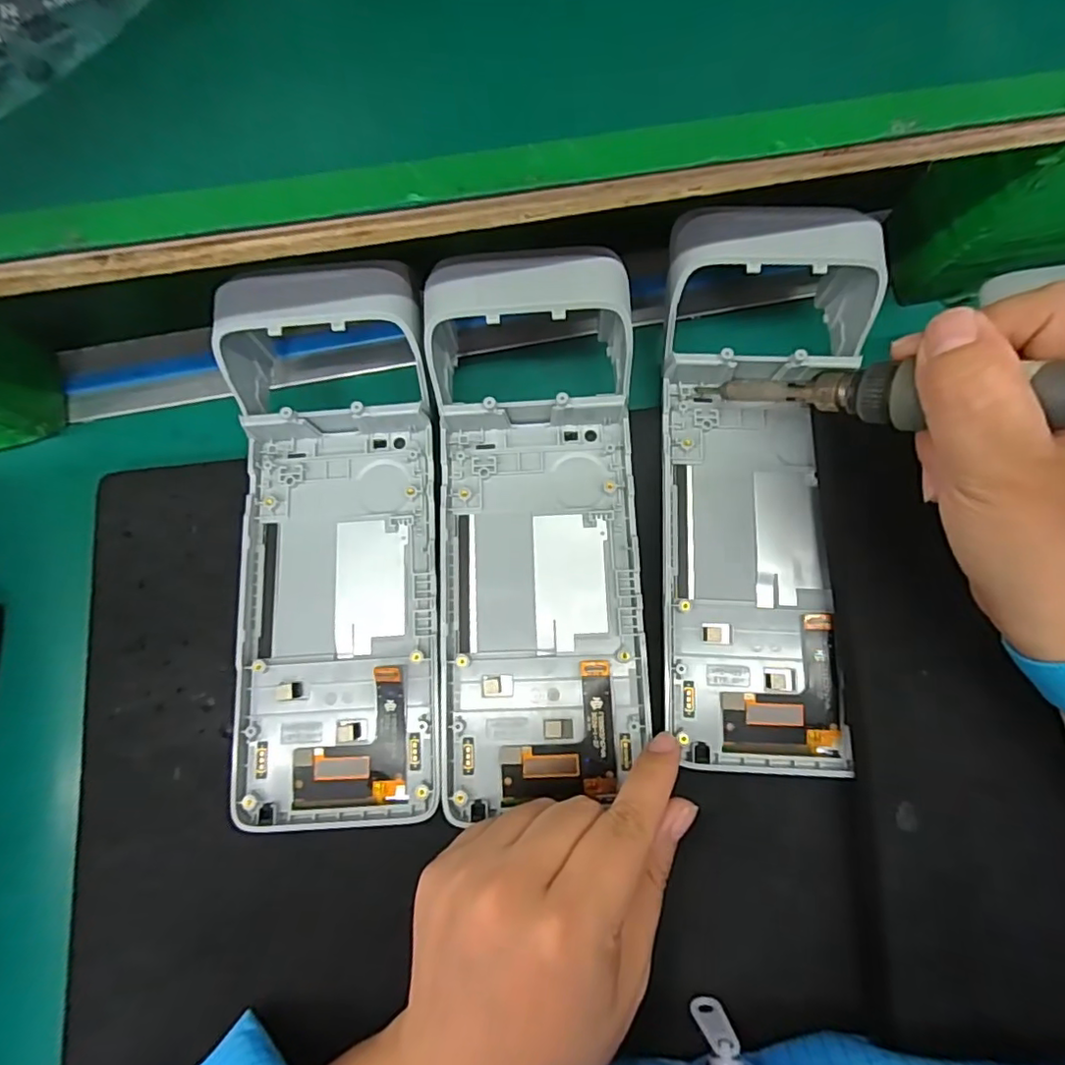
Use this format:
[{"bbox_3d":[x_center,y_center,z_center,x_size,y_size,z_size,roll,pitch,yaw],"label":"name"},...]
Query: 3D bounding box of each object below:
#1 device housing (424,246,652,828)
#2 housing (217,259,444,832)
[{"bbox_3d":[0.001,-0.004,0.219,0.081,0.046,0.213,-3,76,1],"label":"device housing"},{"bbox_3d":[-0.080,0.000,0.222,0.081,0.041,0.220,-4,76,1],"label":"housing"}]

